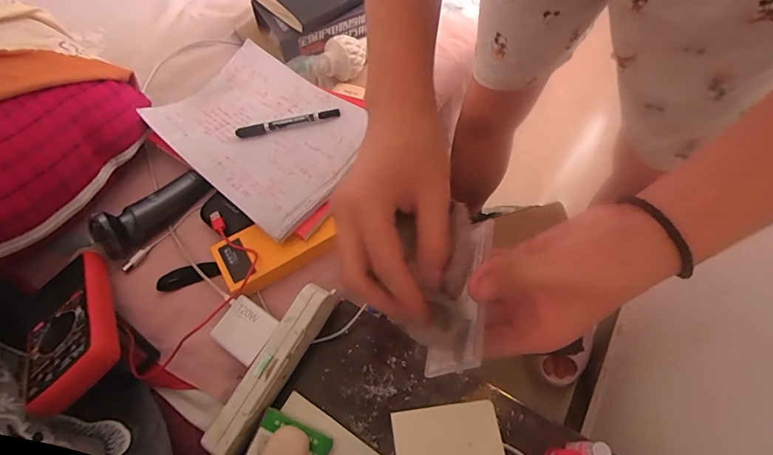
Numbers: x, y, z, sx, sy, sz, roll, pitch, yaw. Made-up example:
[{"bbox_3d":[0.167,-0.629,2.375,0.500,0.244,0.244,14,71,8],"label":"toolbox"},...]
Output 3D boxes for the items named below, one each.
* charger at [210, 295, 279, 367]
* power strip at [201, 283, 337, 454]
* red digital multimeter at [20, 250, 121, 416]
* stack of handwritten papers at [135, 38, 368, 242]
[{"bbox_3d":[-0.156,0.116,0.462,0.058,0.031,0.054,31,68,14],"label":"charger"},{"bbox_3d":[-0.121,0.149,0.439,0.040,0.054,0.187,30,67,14],"label":"power strip"},{"bbox_3d":[-0.335,0.101,0.436,0.099,0.041,0.188,-38,46,-15],"label":"red digital multimeter"},{"bbox_3d":[-0.171,-0.137,0.568,0.297,0.022,0.206,36,68,23],"label":"stack of handwritten papers"}]

